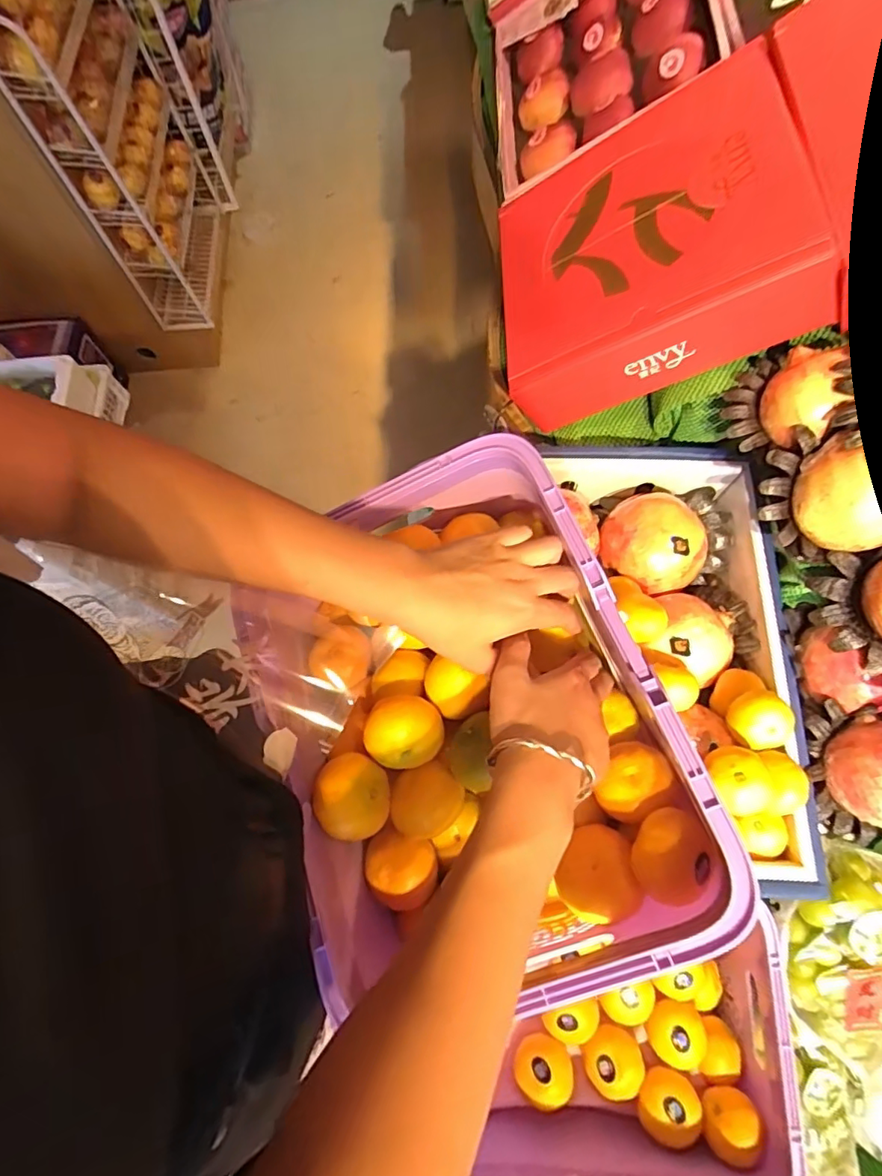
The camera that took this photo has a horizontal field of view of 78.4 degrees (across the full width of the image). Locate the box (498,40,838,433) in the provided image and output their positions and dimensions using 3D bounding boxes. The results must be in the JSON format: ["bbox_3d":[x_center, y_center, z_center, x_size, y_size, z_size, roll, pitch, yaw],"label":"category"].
[{"bbox_3d":[0.231,-0.390,0.632,0.315,0.108,0.309,-13,72,33],"label":"box"}]

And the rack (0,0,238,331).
[{"bbox_3d":[-0.737,-1.059,1.301,0.177,0.692,0.492,-5,72,0],"label":"rack"}]

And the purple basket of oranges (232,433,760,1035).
[{"bbox_3d":[0.013,0.083,0.388,0.271,0.142,0.337,-21,73,-5],"label":"purple basket of oranges"}]

